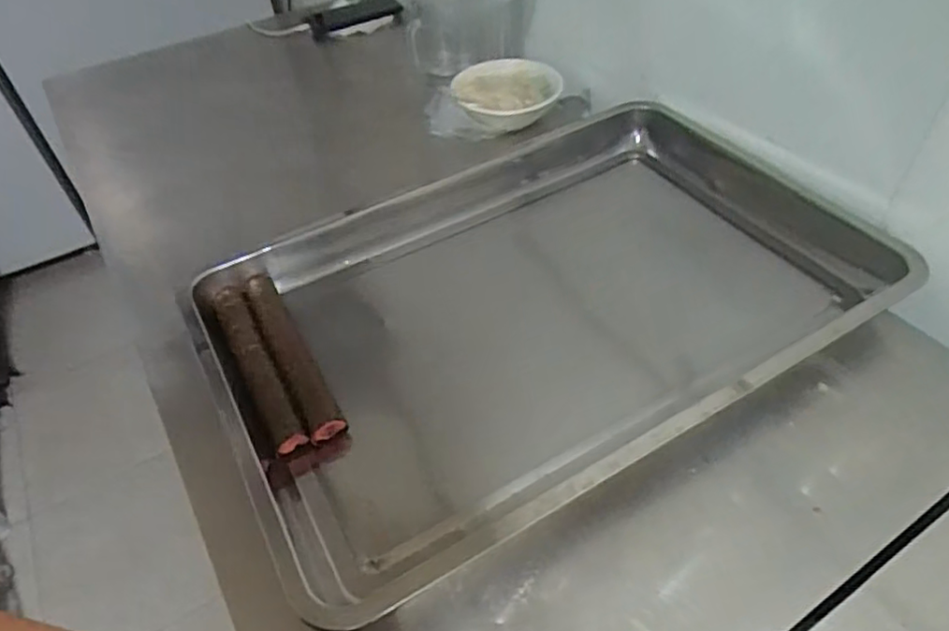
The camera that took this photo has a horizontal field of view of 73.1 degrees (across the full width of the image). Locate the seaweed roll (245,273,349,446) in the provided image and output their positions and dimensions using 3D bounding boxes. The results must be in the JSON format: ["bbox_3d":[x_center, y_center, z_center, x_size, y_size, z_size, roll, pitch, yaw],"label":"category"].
[{"bbox_3d":[-0.166,0.029,0.575,0.030,0.030,0.203,-25,49,-17],"label":"seaweed roll"}]

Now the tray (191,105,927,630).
[{"bbox_3d":[0.067,-0.022,0.599,0.568,0.060,0.396,-24,49,-17],"label":"tray"}]

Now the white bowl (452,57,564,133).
[{"bbox_3d":[0.042,-0.272,0.795,0.125,0.053,0.125,-3,46,3],"label":"white bowl"}]

